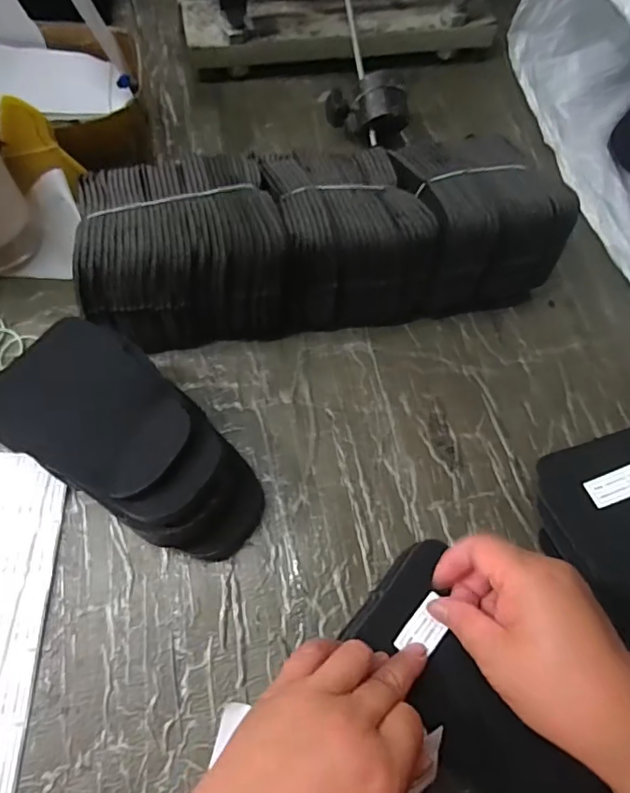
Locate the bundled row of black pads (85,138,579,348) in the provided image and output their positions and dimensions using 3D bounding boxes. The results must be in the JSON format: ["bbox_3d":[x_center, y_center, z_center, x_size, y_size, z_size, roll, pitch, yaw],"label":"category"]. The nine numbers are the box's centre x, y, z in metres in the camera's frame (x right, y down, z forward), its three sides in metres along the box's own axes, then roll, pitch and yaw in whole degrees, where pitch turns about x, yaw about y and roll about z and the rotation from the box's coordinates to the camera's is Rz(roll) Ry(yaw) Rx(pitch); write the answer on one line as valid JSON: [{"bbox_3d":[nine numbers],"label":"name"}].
[{"bbox_3d":[0.009,-0.143,0.462,0.384,0.105,0.136,-8,64,-7],"label":"bundled row of black pads"}]

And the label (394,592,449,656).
[{"bbox_3d":[0.068,0.142,0.322,0.021,0.005,0.038,38,78,18],"label":"label"}]

